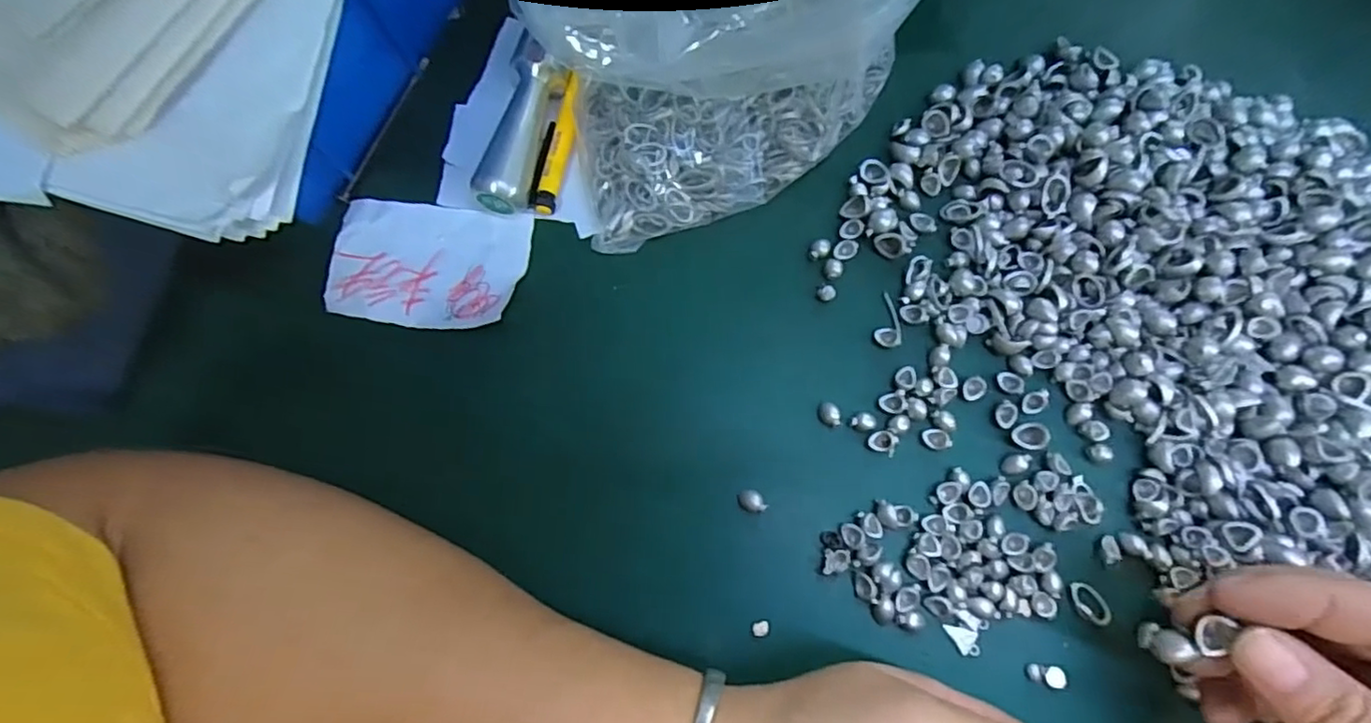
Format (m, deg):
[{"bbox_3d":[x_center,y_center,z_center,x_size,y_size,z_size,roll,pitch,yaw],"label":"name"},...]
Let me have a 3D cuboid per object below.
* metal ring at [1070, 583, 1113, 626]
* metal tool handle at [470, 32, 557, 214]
[{"bbox_3d":[0.147,0.087,0.221,0.010,0.004,0.017,-35,79,-8],"label":"metal ring"},{"bbox_3d":[-0.066,-0.095,0.252,0.020,0.017,0.075,11,77,2],"label":"metal tool handle"}]

